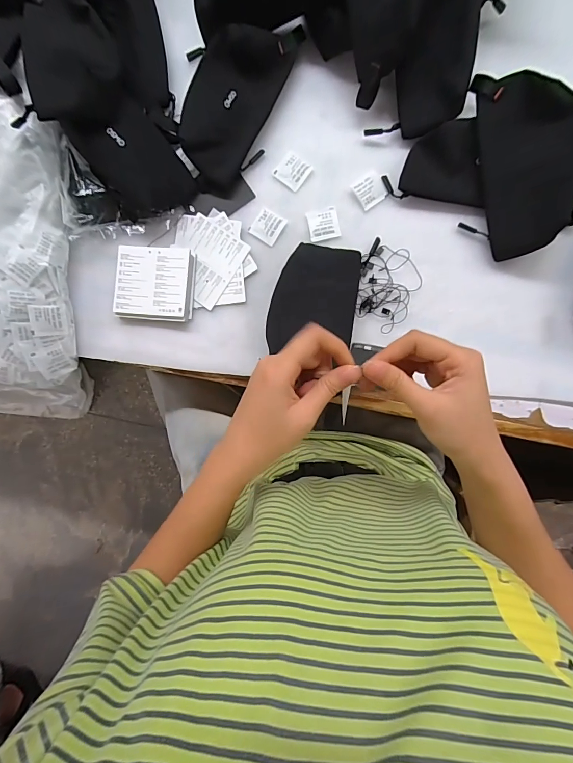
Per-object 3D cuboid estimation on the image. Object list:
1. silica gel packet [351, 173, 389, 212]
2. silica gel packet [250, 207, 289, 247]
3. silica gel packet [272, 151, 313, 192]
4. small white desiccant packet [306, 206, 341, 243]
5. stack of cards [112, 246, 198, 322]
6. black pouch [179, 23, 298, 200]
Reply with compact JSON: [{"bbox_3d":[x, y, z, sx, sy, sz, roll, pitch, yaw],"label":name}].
[{"bbox_3d":[0.107,-0.244,0.460,0.037,0.005,0.036,-30,88,4],"label":"silica gel packet"},{"bbox_3d":[-0.025,-0.204,0.471,0.038,0.004,0.039,33,93,4],"label":"silica gel packet"},{"bbox_3d":[0.008,-0.277,0.471,0.042,0.004,0.040,40,93,3],"label":"silica gel packet"},{"bbox_3d":[0.048,-0.204,0.466,0.039,0.004,0.041,-13,89,5],"label":"small white desiccant packet"},{"bbox_3d":[-0.177,-0.132,0.478,0.105,0.017,0.097,5,91,5],"label":"stack of cards"},{"bbox_3d":[-0.069,-0.351,0.455,0.101,0.042,0.209,21,92,4],"label":"black pouch"}]

